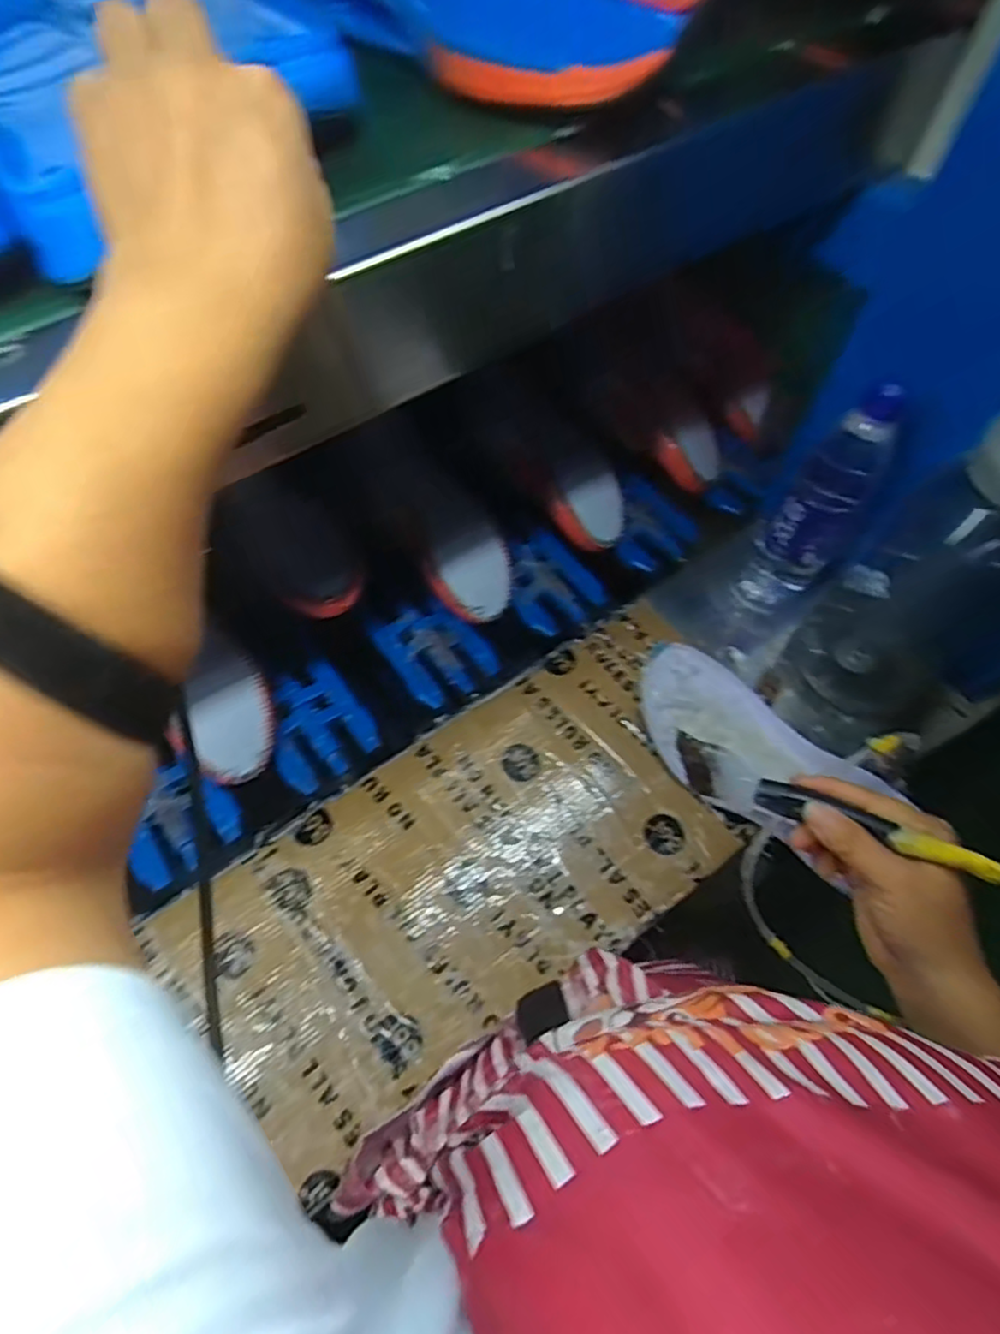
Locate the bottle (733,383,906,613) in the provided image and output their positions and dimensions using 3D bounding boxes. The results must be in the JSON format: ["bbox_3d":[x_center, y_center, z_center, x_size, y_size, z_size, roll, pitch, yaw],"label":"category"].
[{"bbox_3d":[0.295,-0.152,0.626,0.074,0.242,0.087,31,62,18],"label":"bottle"}]

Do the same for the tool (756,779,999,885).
[{"bbox_3d":[0.205,0.090,0.373,0.124,0.013,0.020,20,58,29],"label":"tool"}]

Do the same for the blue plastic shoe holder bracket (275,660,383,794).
[{"bbox_3d":[-0.176,0.053,0.649,0.092,0.026,0.113,-29,62,-18],"label":"blue plastic shoe holder bracket"}]

